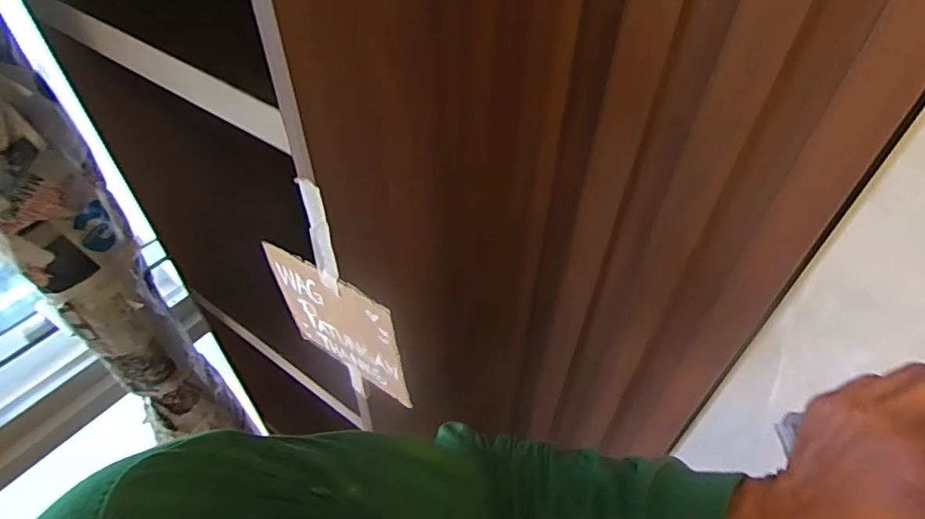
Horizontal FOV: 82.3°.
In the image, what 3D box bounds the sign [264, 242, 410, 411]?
[{"bbox_3d":[-0.125,0.071,0.547,0.163,0.162,0.010,28,52,21],"label":"sign"}]

